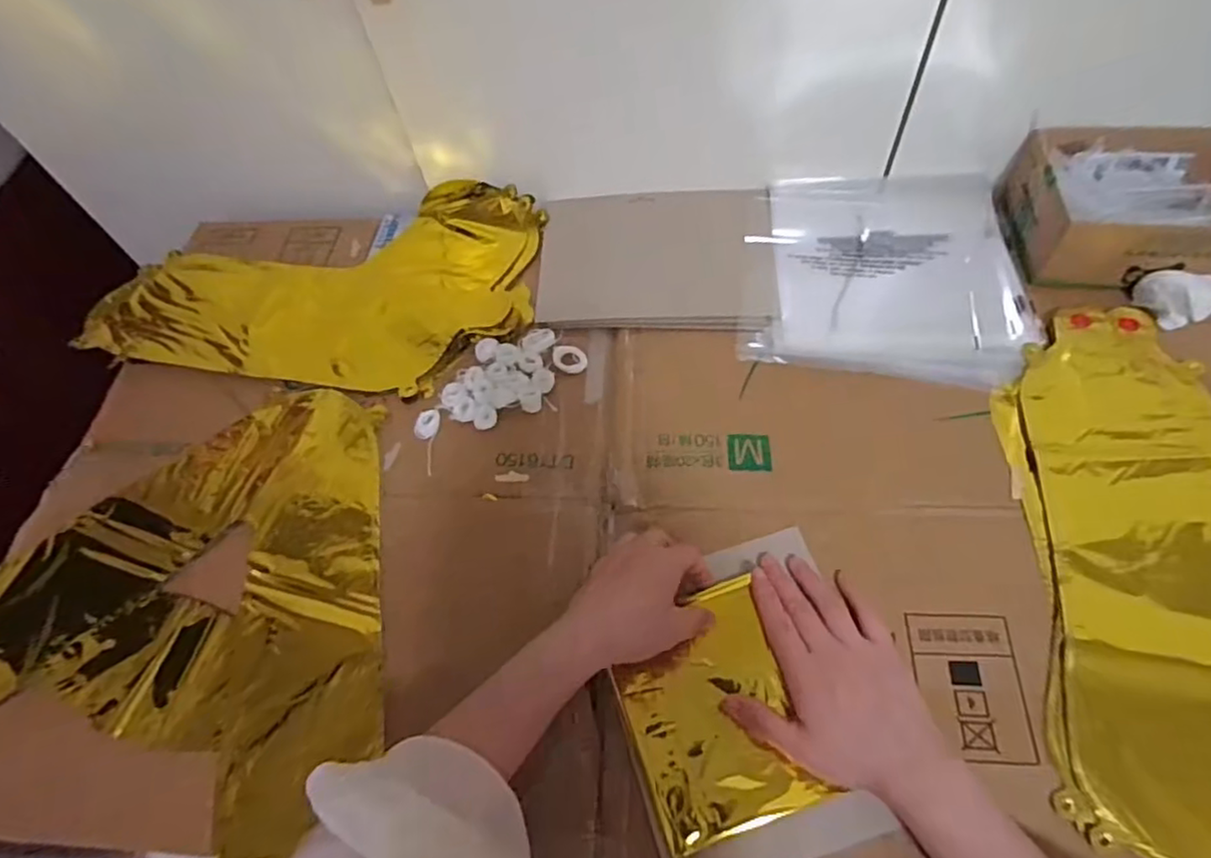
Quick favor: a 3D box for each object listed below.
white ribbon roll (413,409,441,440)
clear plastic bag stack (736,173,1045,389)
[{"bbox_3d":[-0.149,-0.004,0.551,0.020,0.009,0.025,4,59,7],"label":"white ribbon roll"},{"bbox_3d":[0.246,-0.147,0.594,0.233,0.034,0.221,5,60,9],"label":"clear plastic bag stack"}]

